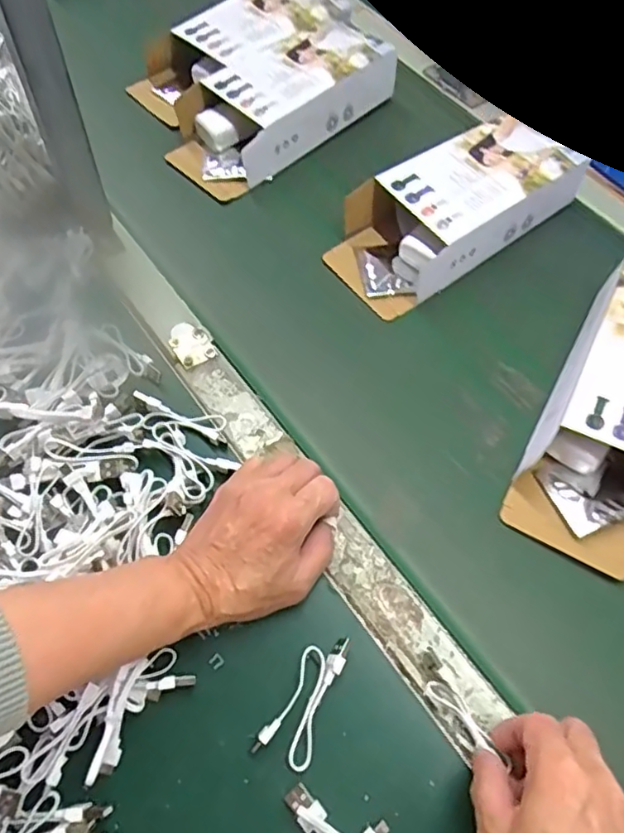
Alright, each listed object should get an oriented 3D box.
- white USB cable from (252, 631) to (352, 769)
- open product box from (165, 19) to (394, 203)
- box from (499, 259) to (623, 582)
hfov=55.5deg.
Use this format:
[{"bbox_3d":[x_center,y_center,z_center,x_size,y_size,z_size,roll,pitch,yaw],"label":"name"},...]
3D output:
[{"bbox_3d":[-0.002,0.168,0.359,0.032,0.014,0.080,24,63,12],"label":"white USB cable"},{"bbox_3d":[-0.034,-0.330,0.623,0.250,0.055,0.113,-39,68,-20],"label":"open product box"},{"bbox_3d":[0.243,-0.005,0.457,0.109,0.054,0.264,25,64,13],"label":"box"}]

